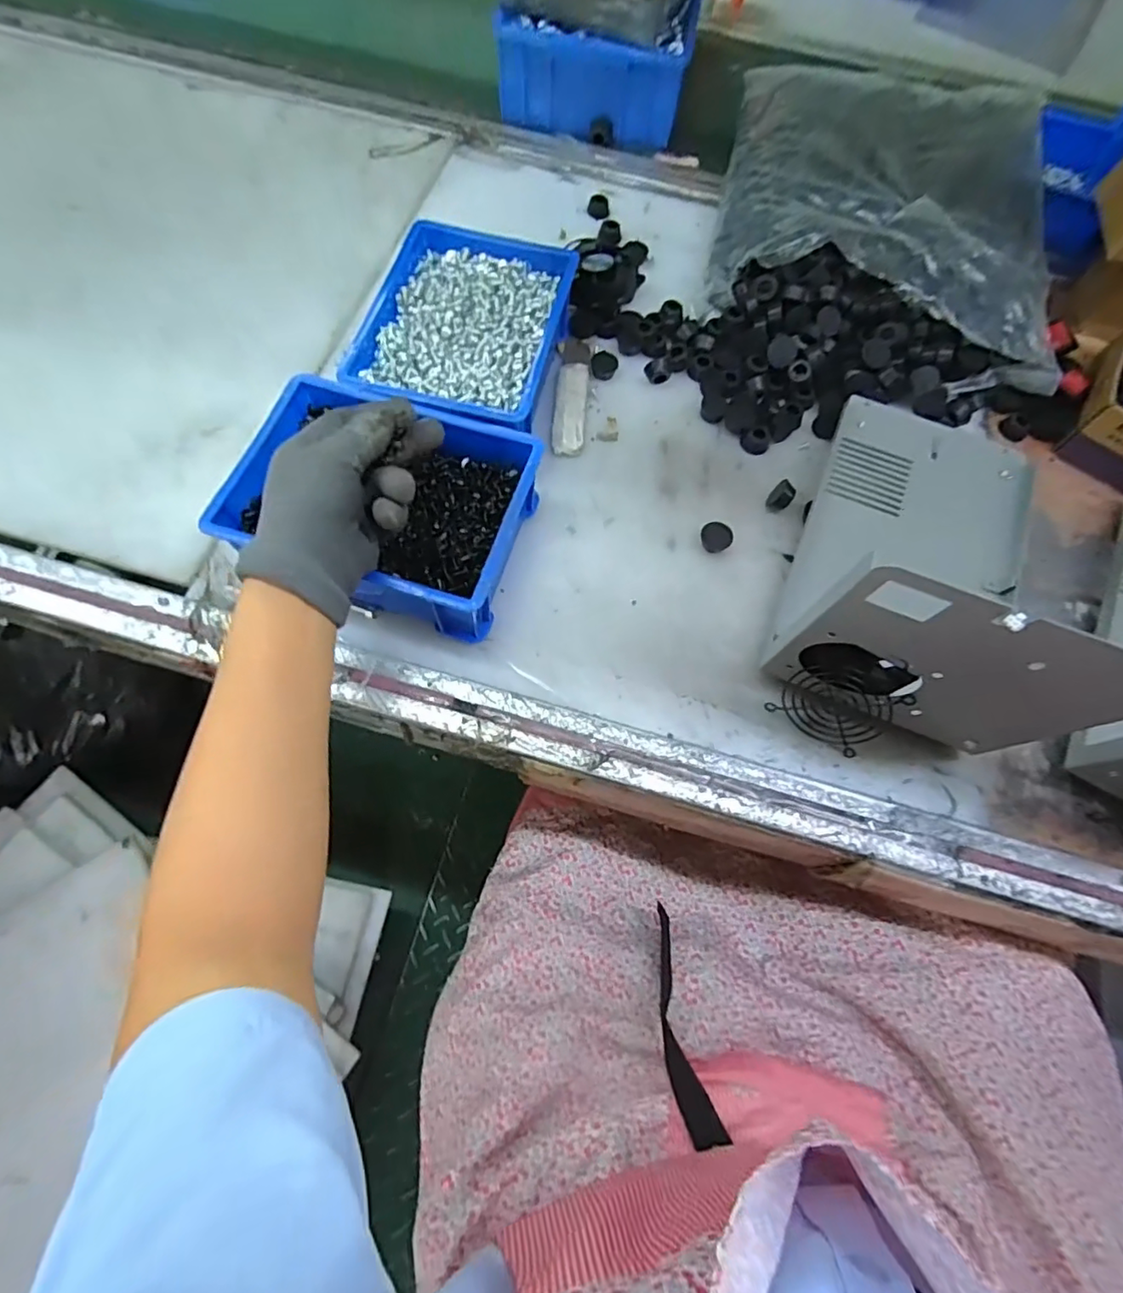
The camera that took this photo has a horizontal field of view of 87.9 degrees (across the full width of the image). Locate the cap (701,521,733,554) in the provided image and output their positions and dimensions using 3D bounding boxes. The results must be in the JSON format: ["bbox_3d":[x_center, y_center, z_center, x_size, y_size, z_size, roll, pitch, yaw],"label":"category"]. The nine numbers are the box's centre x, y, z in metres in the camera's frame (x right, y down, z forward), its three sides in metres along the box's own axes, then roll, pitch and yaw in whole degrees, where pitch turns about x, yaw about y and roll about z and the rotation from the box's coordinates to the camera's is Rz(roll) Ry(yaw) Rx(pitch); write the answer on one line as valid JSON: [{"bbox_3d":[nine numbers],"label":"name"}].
[{"bbox_3d":[0.123,-0.087,0.462,0.024,0.014,0.020,26,71,7],"label":"cap"}]

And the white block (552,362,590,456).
[{"bbox_3d":[0.008,-0.209,0.506,0.028,0.008,0.101,5,70,0],"label":"white block"}]

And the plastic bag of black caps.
[{"bbox_3d":[0.293,-0.391,0.545,0.303,0.078,0.477,10,70,2],"label":"plastic bag of black caps"}]

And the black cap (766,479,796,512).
[{"bbox_3d":[0.180,-0.122,0.479,0.017,0.025,0.016,1,70,-2],"label":"black cap"}]

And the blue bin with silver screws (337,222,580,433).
[{"bbox_3d":[-0.076,-0.258,0.490,0.147,0.064,0.195,12,68,2],"label":"blue bin with silver screws"}]

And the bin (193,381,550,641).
[{"bbox_3d":[-0.125,-0.104,0.420,0.194,0.068,0.145,18,70,5],"label":"bin"}]

